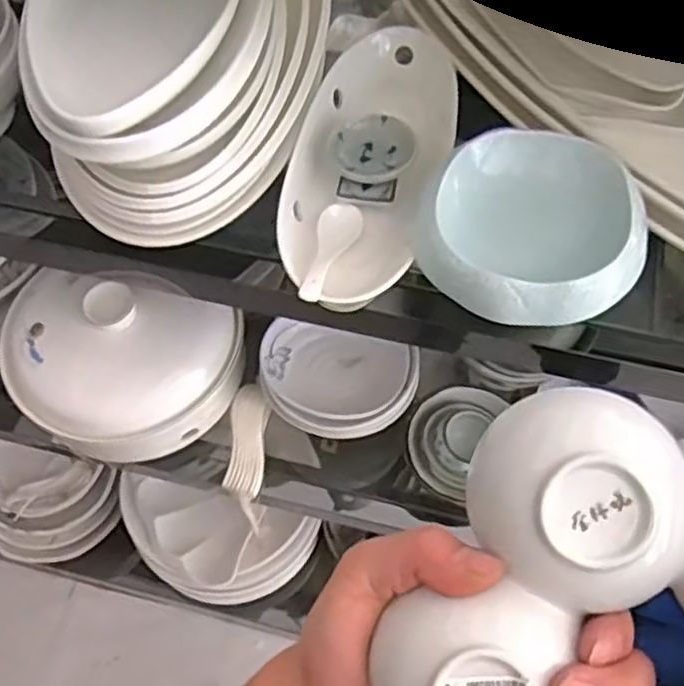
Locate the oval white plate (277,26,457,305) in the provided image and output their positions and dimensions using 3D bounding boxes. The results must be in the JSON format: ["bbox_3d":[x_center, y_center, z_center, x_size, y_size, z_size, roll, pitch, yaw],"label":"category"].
[{"bbox_3d":[0.028,-0.173,0.692,0.137,0.043,0.342,13,62,8],"label":"oval white plate"}]

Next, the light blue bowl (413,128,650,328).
[{"bbox_3d":[0.158,-0.091,0.602,0.170,0.066,0.160,0,61,0],"label":"light blue bowl"}]

